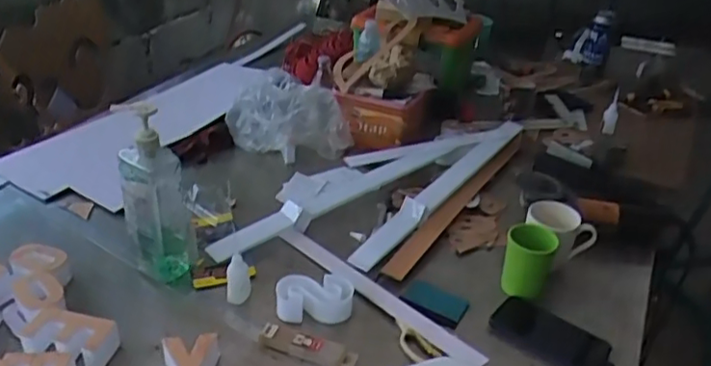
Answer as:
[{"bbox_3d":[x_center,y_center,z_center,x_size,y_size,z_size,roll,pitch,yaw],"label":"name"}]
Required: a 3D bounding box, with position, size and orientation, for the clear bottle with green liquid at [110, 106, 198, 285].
[{"bbox_3d":[-0.300,0.023,0.957,0.093,0.281,0.077,-9,35,-20],"label":"clear bottle with green liquid"}]

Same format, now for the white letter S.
[{"bbox_3d":[-0.060,0.167,0.945,0.115,0.035,0.067,0,33,-8],"label":"white letter S"}]

